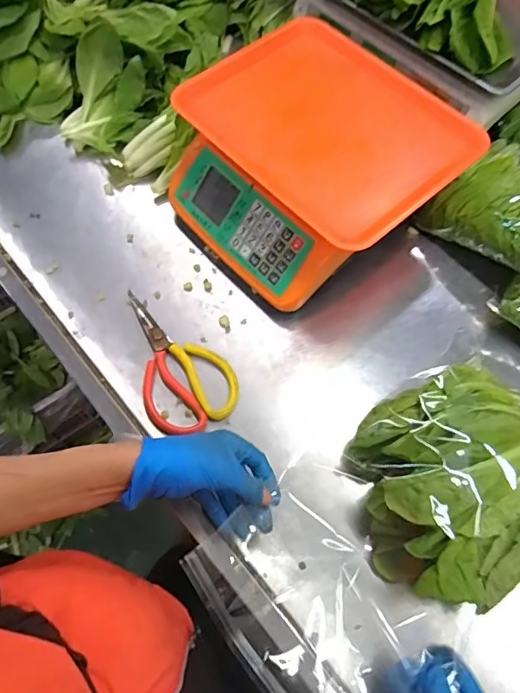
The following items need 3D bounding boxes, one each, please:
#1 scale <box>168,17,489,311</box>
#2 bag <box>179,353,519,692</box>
[{"bbox_3d":[0.045,-0.218,0.595,0.269,0.146,0.318,-42,72,-17],"label":"scale"},{"bbox_3d":[0.137,0.160,0.451,0.361,0.094,0.204,-36,70,-17],"label":"bag"}]

